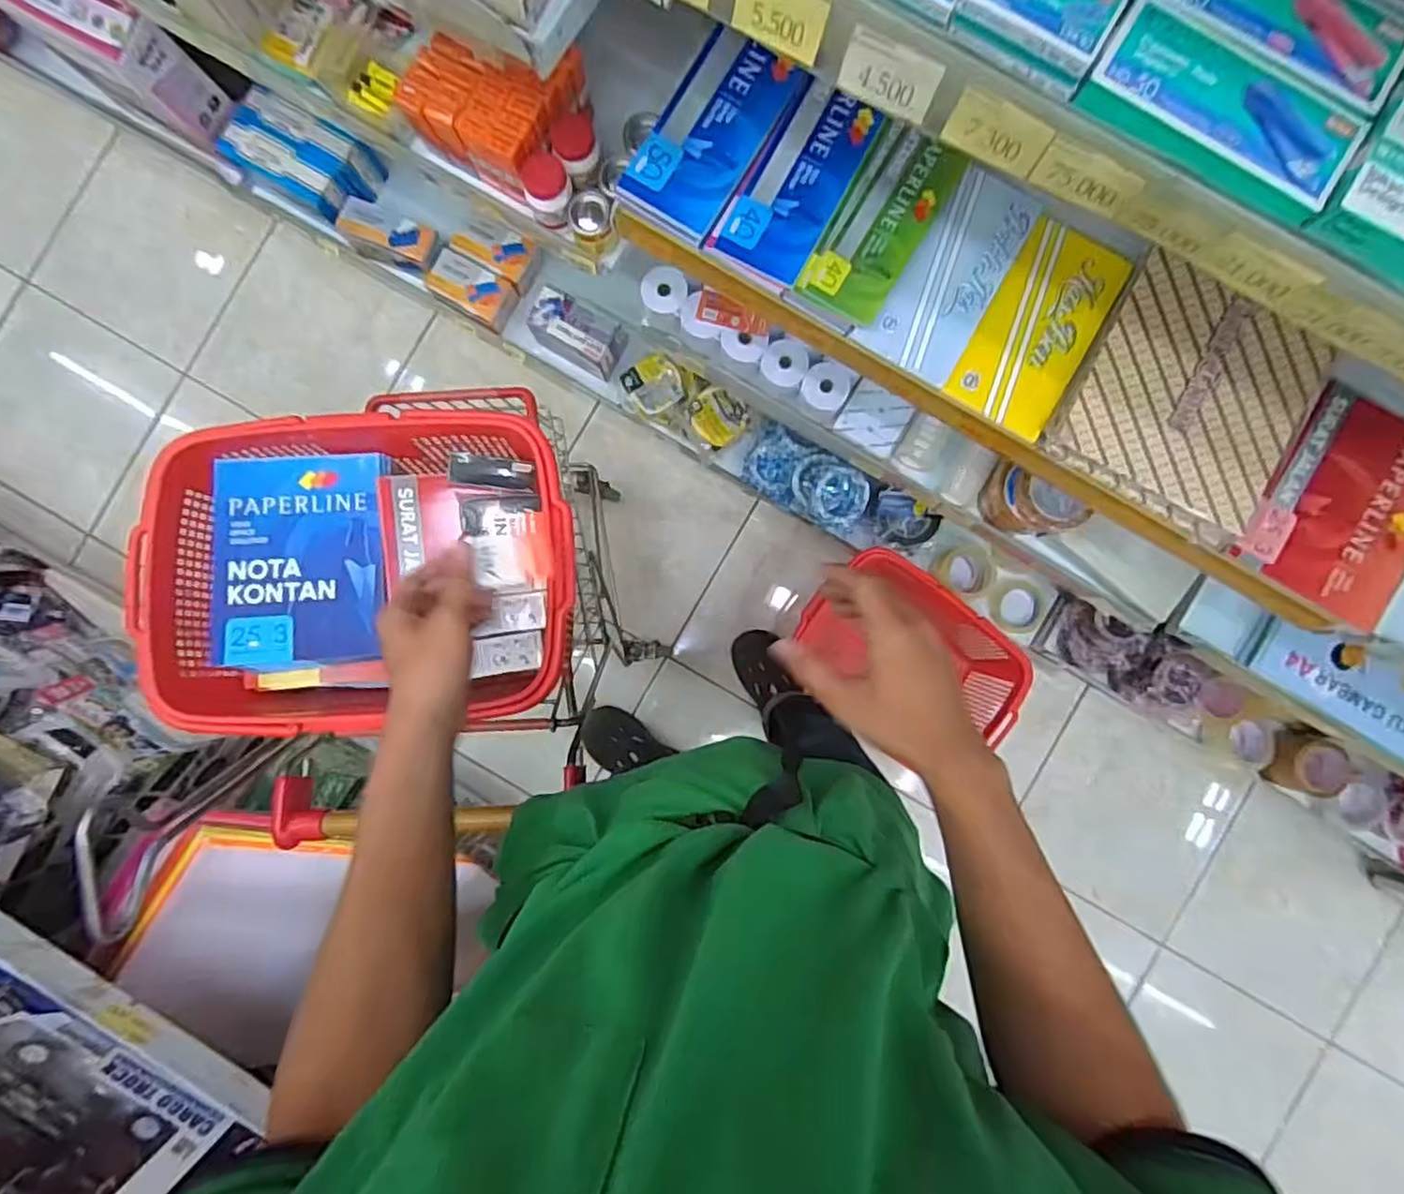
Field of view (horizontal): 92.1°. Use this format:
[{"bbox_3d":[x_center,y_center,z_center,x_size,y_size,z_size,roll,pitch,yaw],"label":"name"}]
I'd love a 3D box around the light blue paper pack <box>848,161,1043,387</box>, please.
[{"bbox_3d":[0.249,-0.318,0.668,0.093,0.017,0.203,31,89,0],"label":"light blue paper pack"}]

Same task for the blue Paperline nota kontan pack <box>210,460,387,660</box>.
[{"bbox_3d":[-0.403,-0.038,0.674,0.162,0.031,0.205,-2,89,0],"label":"blue Paperline nota kontan pack"}]

